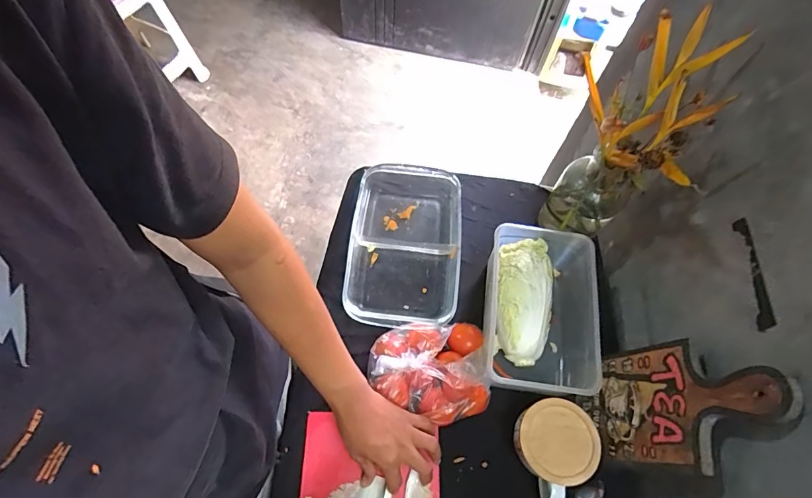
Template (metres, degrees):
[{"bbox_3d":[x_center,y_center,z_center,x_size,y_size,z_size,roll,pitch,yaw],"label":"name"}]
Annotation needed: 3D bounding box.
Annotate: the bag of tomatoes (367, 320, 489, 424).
[{"bbox_3d":[0.035,0.174,0.595,0.167,0.073,0.135,-8,64,-7],"label":"bag of tomatoes"}]

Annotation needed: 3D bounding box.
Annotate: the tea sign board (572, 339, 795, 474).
[{"bbox_3d":[0.296,0.176,0.480,0.009,0.253,0.134,20,62,-10],"label":"tea sign board"}]

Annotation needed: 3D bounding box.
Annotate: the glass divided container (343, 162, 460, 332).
[{"bbox_3d":[-0.001,-0.006,0.703,0.177,0.047,0.286,6,63,-1],"label":"glass divided container"}]

